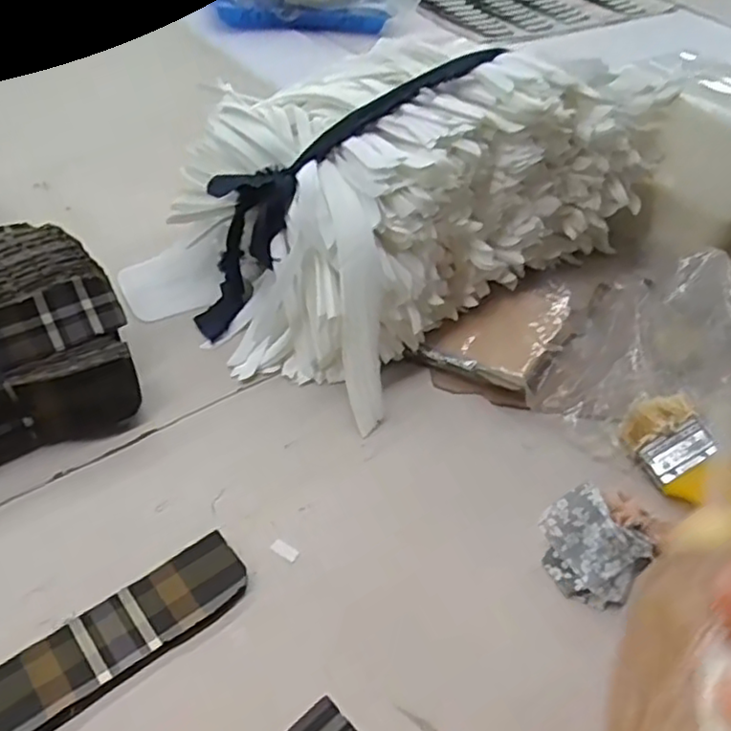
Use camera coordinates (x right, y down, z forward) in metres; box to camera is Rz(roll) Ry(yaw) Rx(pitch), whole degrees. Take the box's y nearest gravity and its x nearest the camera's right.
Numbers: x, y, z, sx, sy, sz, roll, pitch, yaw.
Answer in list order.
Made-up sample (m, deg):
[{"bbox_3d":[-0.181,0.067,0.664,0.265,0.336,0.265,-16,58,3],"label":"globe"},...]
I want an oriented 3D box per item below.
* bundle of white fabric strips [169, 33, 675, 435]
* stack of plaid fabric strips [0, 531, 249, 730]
[{"bbox_3d":[0.027,-0.148,0.543,0.364,0.168,0.261,-29,54,-31],"label":"bundle of white fabric strips"},{"bbox_3d":[-0.175,0.166,0.316,0.258,0.006,0.043,-28,54,-31],"label":"stack of plaid fabric strips"}]

